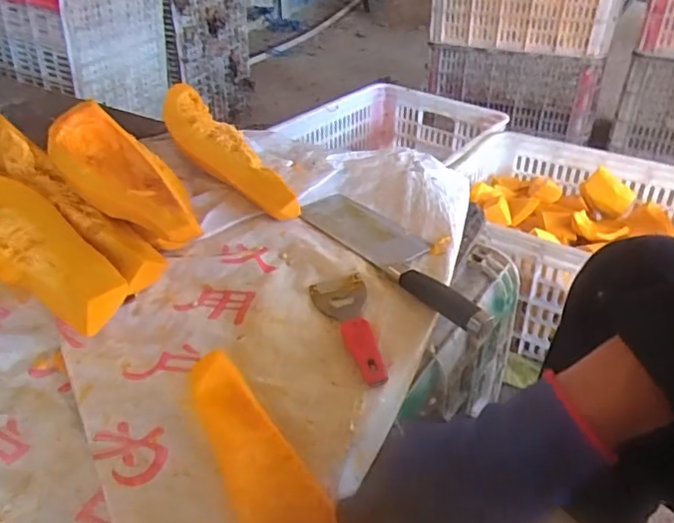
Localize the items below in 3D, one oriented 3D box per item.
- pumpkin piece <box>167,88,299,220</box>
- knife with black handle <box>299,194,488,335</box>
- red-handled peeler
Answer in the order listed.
[{"bbox_3d":[-0.168,-0.158,0.792,0.074,0.073,0.337,-22,40,-27],"label":"pumpkin piece"},{"bbox_3d":[0.067,-0.013,0.680,0.086,0.026,0.288,-28,43,-32],"label":"knife with black handle"},{"bbox_3d":[0.013,0.067,0.571,0.056,0.014,0.154,-8,36,-9],"label":"red-handled peeler"}]

